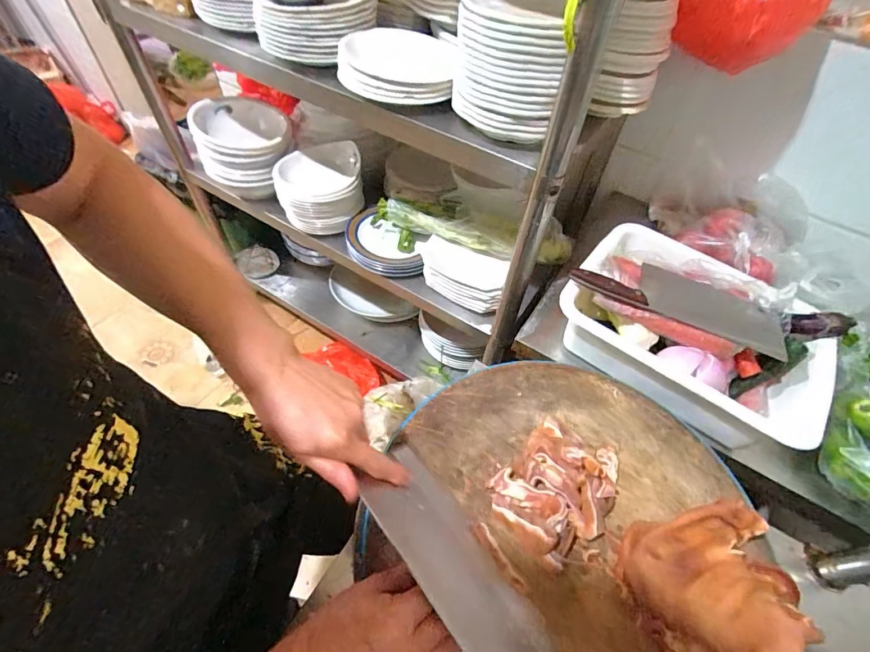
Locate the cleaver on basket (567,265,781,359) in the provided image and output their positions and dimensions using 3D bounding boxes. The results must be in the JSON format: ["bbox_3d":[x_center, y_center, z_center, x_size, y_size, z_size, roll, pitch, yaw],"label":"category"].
[{"bbox_3d":[0.385,-0.046,0.661,0.340,0.041,0.108,17,53,8],"label":"cleaver on basket"}]

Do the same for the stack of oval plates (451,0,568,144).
[{"bbox_3d":[0.118,-0.395,0.629,0.194,0.153,0.144,32,56,18],"label":"stack of oval plates"}]

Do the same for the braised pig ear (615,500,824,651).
[{"bbox_3d":[0.254,0.242,0.379,0.158,0.057,0.133,-7,53,-11],"label":"braised pig ear"}]

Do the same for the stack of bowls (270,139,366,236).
[{"bbox_3d":[-0.297,-0.366,1.080,0.212,0.171,0.219,-5,53,-10],"label":"stack of bowls"}]

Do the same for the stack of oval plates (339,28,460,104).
[{"bbox_3d":[-0.064,-0.447,0.718,0.195,0.052,0.182,7,52,0],"label":"stack of oval plates"}]

